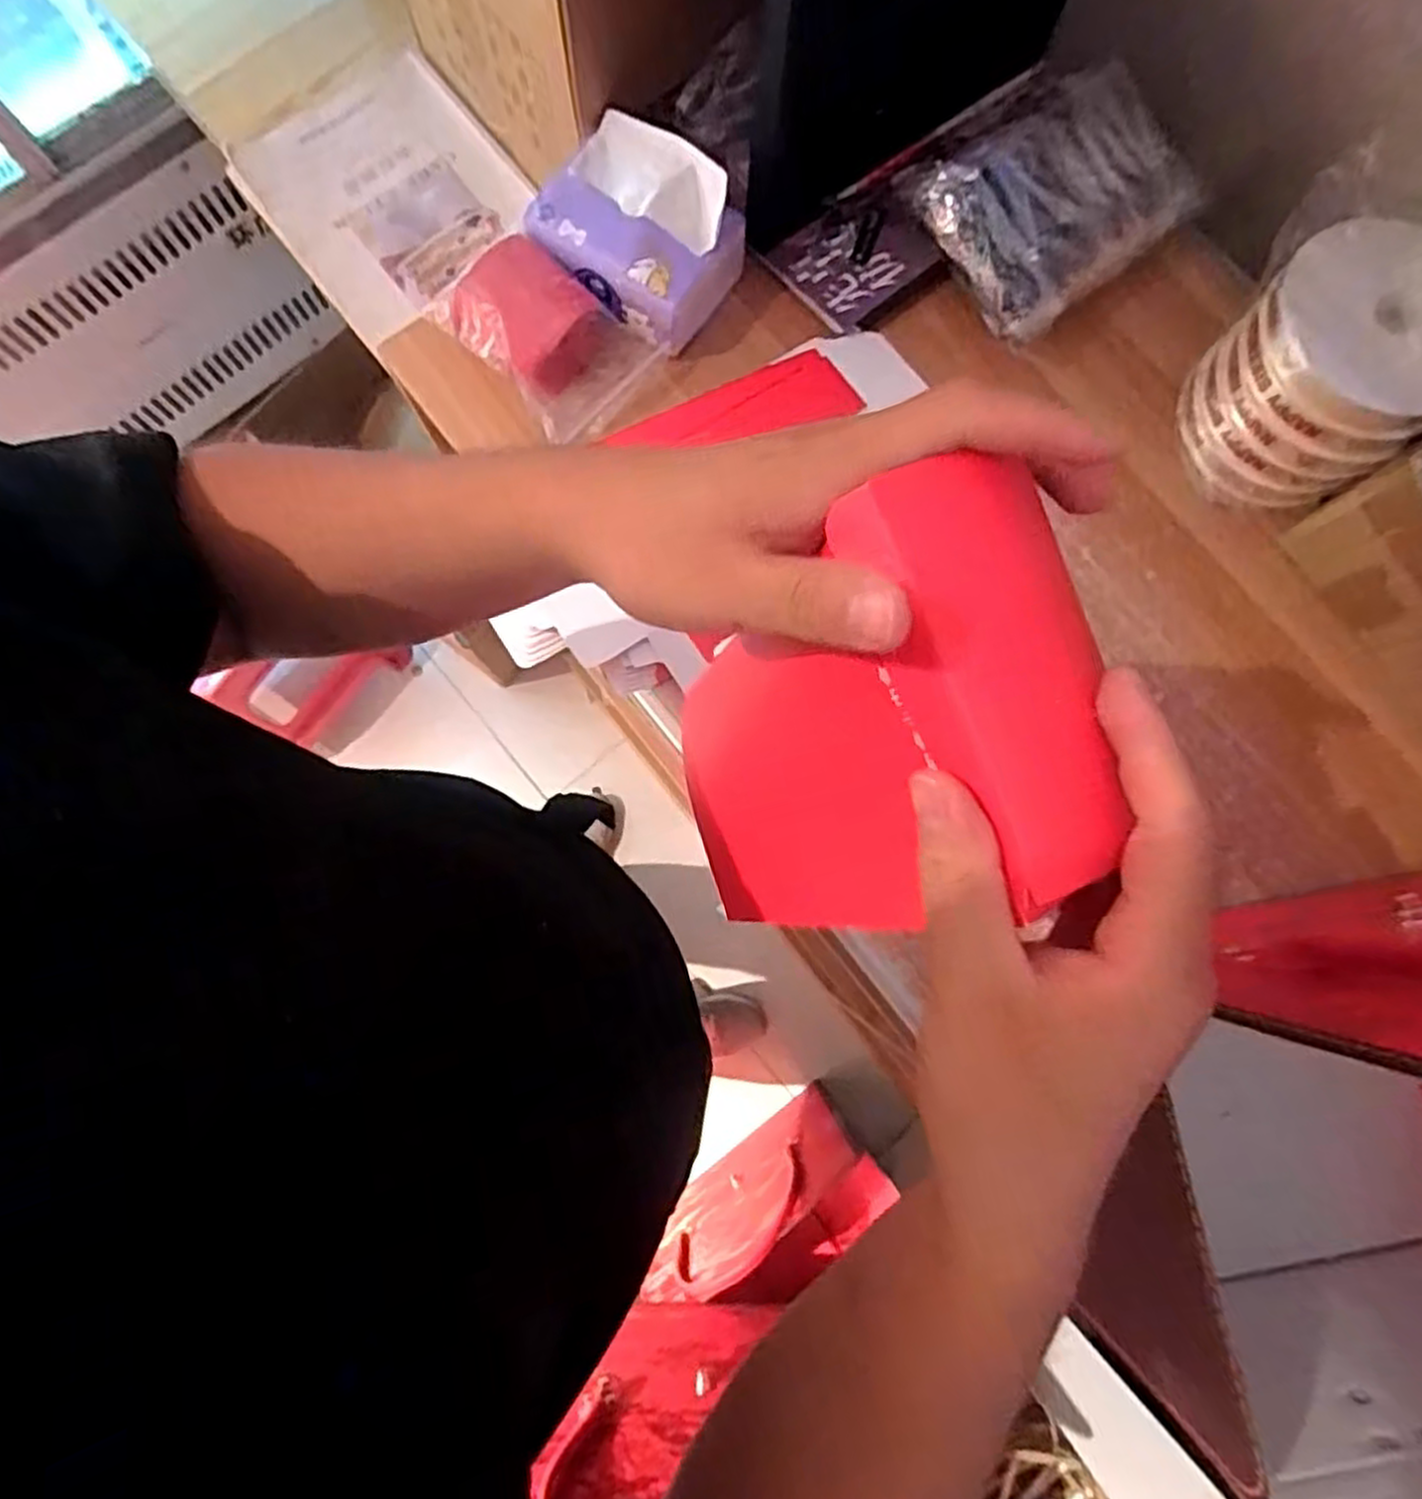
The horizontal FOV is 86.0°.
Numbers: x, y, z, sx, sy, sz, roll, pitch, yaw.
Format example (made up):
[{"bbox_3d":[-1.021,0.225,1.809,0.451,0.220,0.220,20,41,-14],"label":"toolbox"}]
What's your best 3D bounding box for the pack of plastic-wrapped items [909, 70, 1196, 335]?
[{"bbox_3d":[0.263,-0.416,0.578,0.192,0.049,0.133,-37,83,-7],"label":"pack of plastic-wrapped items"}]

